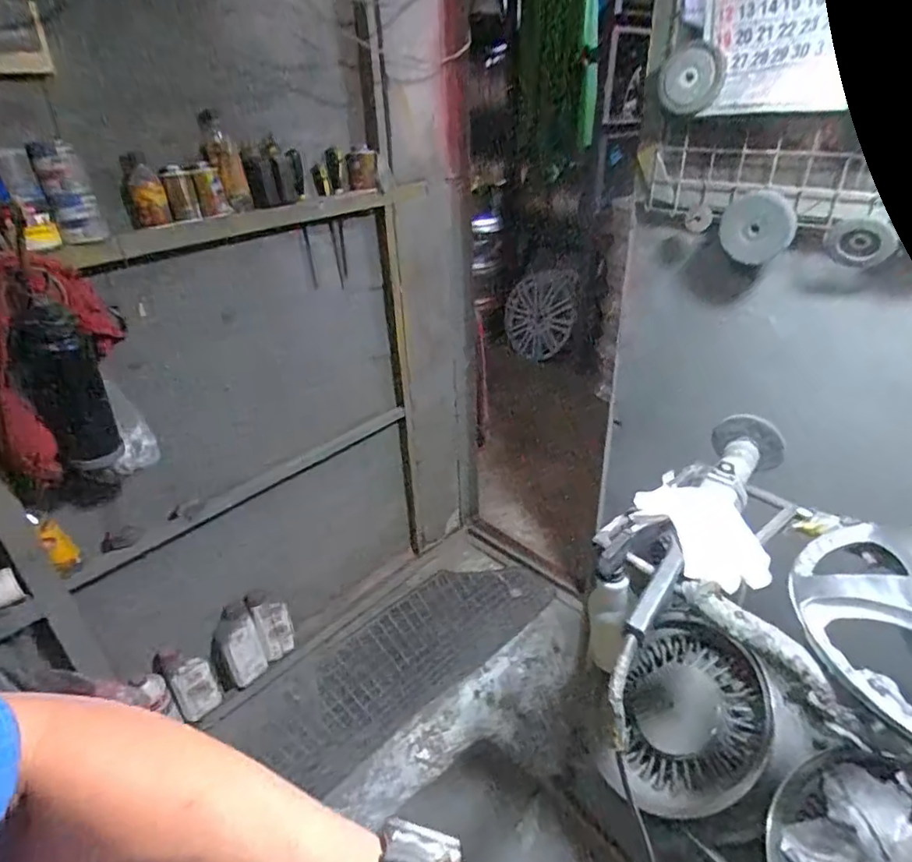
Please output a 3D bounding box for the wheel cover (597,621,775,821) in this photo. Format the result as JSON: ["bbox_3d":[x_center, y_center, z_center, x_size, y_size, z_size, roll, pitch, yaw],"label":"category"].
[{"bbox_3d":[0.439,0.555,1.116,0.333,0.067,0.360,-7,47,42],"label":"wheel cover"}]

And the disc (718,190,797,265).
[{"bbox_3d":[0.546,-0.367,1.039,0.123,0.120,0.031,20,37,33],"label":"disc"}]

